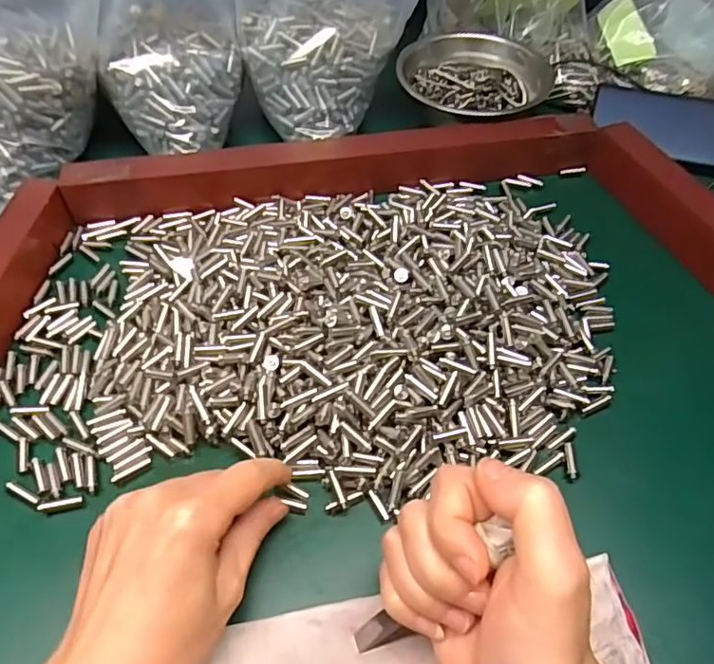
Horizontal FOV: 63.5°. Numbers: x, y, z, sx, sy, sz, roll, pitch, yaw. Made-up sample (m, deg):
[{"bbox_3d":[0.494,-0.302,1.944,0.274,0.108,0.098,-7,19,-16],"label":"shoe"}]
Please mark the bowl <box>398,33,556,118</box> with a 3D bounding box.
[{"bbox_3d":[0.099,-0.221,0.492,0.108,0.033,0.108,-20,57,-17],"label":"bowl"}]

